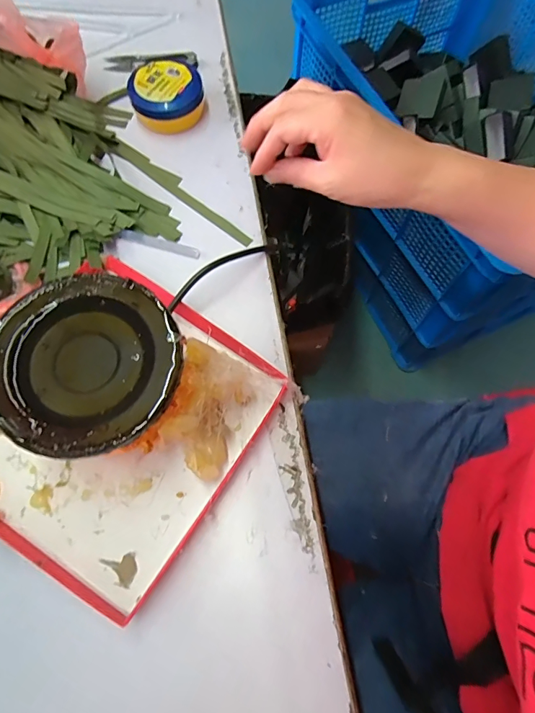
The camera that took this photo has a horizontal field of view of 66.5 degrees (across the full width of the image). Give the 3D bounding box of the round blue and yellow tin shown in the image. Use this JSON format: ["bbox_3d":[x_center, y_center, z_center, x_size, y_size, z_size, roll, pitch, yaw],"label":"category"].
[{"bbox_3d":[-0.102,-0.262,0.413,0.065,0.036,0.066,0,70,-1],"label":"round blue and yellow tin"}]

